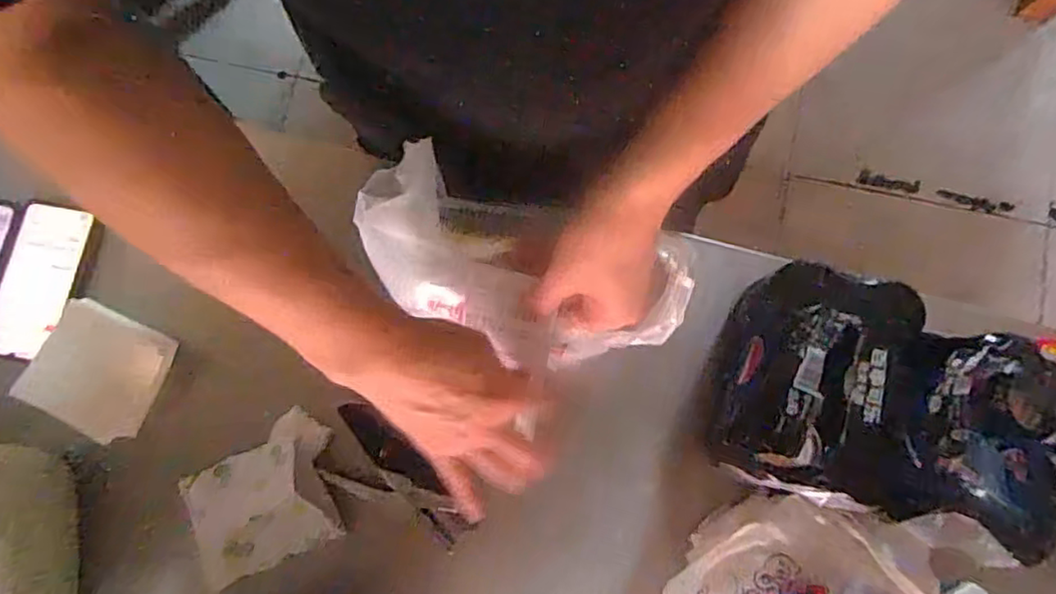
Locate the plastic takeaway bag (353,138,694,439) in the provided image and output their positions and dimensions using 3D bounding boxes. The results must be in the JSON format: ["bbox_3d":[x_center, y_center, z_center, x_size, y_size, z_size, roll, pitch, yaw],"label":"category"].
[{"bbox_3d":[-0.015,-0.023,0.492,0.262,0.077,0.115,22,80,10],"label":"plastic takeaway bag"}]

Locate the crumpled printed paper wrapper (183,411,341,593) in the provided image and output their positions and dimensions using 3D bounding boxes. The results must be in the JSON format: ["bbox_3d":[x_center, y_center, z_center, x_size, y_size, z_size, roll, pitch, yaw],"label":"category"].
[{"bbox_3d":[-0.251,0.186,0.592,0.148,0.039,0.123,-24,80,-4],"label":"crumpled printed paper wrapper"}]

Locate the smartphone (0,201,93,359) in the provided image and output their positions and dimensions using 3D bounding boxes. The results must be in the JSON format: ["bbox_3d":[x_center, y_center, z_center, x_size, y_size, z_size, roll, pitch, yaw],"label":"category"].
[{"bbox_3d":[-0.500,-0.017,0.649,0.085,0.011,0.158,9,80,2],"label":"smartphone"}]

